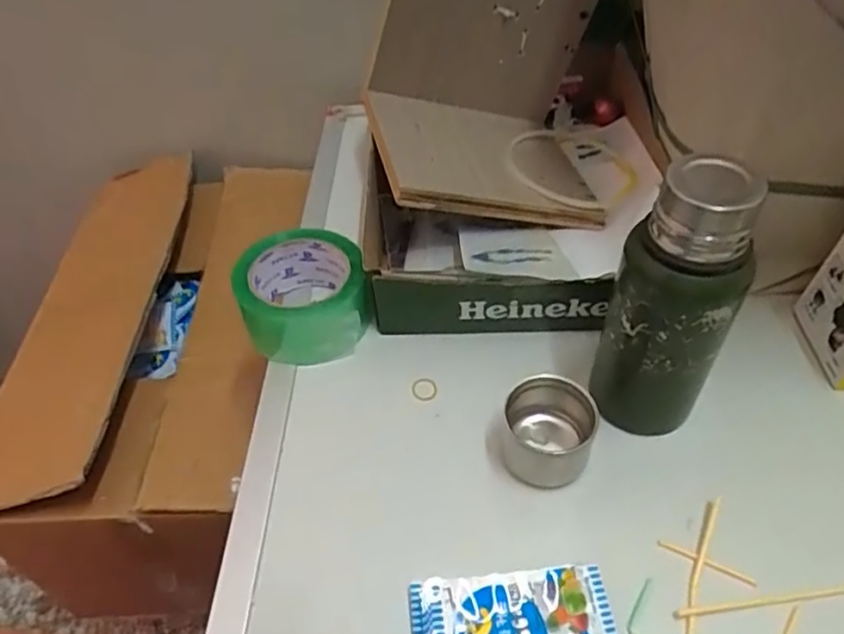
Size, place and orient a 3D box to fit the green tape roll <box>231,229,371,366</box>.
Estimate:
[{"bbox_3d":[-0.096,-0.018,0.534,0.099,0.064,0.098,-2,48,2],"label":"green tape roll"}]

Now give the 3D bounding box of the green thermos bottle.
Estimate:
[{"bbox_3d":[0.155,-0.002,0.408,0.066,0.191,0.059,9,49,11],"label":"green thermos bottle"}]

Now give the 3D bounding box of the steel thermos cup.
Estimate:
[{"bbox_3d":[0.085,0.078,0.439,0.057,0.048,0.062,-2,48,2],"label":"steel thermos cup"}]

